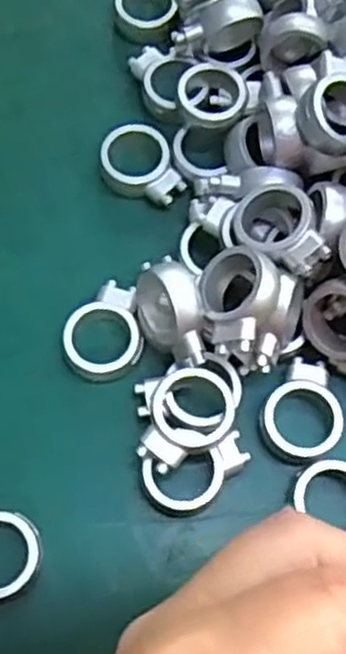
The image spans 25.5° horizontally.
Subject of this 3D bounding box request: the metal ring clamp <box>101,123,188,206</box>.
[{"bbox_3d":[-0.012,-0.058,0.280,0.025,0.010,0.031,-25,73,-10],"label":"metal ring clamp"}]

